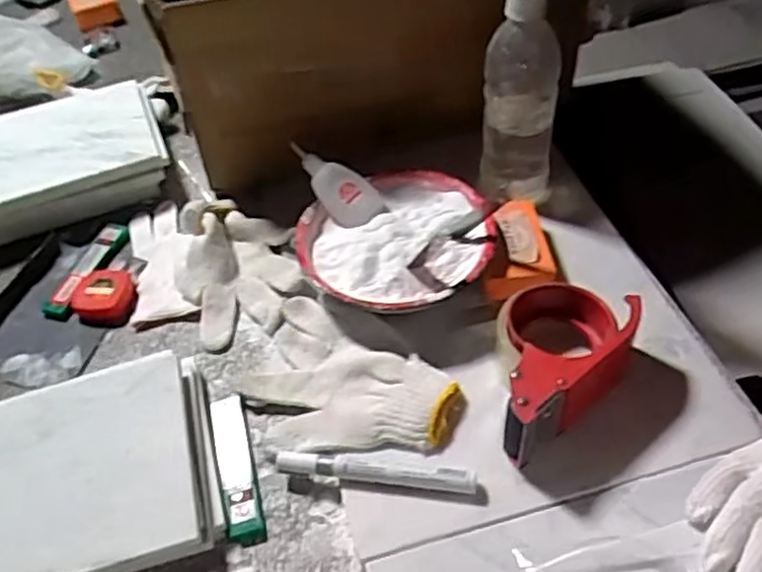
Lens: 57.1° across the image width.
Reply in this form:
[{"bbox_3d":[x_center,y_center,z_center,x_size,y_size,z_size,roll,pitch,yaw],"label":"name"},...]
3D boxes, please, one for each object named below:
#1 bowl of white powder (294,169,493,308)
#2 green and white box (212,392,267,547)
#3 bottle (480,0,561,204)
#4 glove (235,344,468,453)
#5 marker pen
[{"bbox_3d":[0.017,-0.033,0.617,0.164,0.041,0.150,-29,52,-18],"label":"bowl of white powder"},{"bbox_3d":[-0.110,0.133,0.526,0.028,0.020,0.122,-15,49,-7],"label":"green and white box"},{"bbox_3d":[0.128,-0.157,0.637,0.066,0.229,0.058,-2,50,5],"label":"bottle"},{"bbox_3d":[-0.025,0.088,0.550,0.169,0.021,0.085,-3,49,5],"label":"glove"},{"bbox_3d":[-0.005,0.133,0.507,0.144,0.017,0.020,3,49,10],"label":"marker pen"}]

